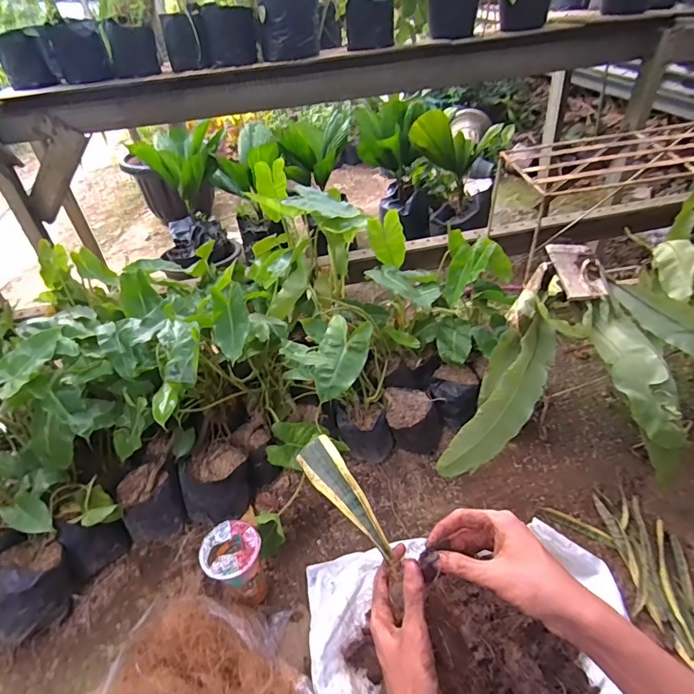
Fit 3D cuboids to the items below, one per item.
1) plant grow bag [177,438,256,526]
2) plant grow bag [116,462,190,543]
[{"bbox_3d":[-0.262,0.271,0.912,0.122,0.108,0.124,7,46,14],"label":"plant grow bag"},{"bbox_3d":[-0.374,0.307,0.904,0.114,0.114,0.118,-18,45,-11],"label":"plant grow bag"}]

